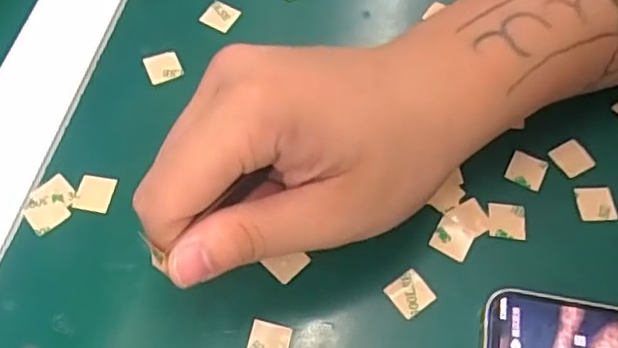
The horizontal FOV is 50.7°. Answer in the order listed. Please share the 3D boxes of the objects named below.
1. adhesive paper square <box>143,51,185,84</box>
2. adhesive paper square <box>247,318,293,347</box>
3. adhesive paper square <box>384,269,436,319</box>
[{"bbox_3d":[-0.068,-0.051,0.304,0.016,0.004,0.016,-22,64,-13],"label":"adhesive paper square"},{"bbox_3d":[-0.015,0.063,0.245,0.015,0.004,0.015,11,66,4],"label":"adhesive paper square"},{"bbox_3d":[0.040,0.047,0.257,0.015,0.004,0.015,-34,70,-14],"label":"adhesive paper square"}]

